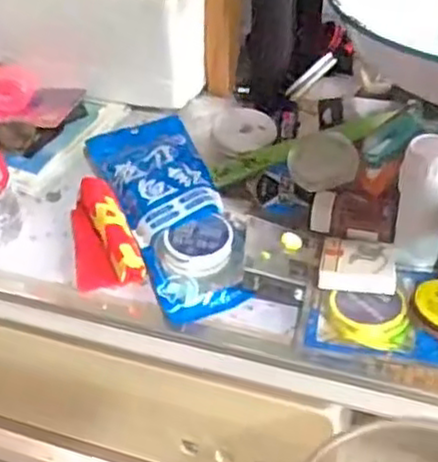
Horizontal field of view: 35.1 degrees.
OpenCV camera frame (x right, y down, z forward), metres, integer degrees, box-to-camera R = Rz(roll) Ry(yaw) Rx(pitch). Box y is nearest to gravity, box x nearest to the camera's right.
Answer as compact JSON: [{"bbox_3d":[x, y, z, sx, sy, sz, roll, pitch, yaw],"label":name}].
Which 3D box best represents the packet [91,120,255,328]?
[{"bbox_3d":[-0.042,-0.026,0.634,0.096,0.024,0.250,-19,44,-14],"label":"packet"}]

